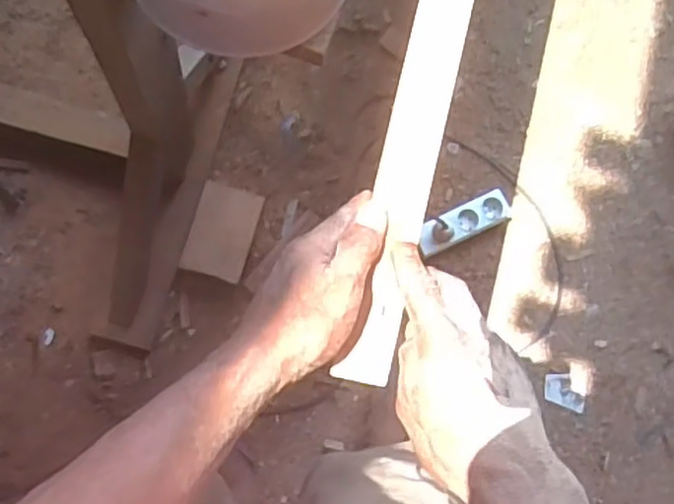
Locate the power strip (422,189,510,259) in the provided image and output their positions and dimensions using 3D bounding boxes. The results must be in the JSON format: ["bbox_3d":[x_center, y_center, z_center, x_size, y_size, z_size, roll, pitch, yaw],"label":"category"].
[{"bbox_3d":[0.235,-0.054,1.279,0.187,0.054,0.063,-26,86,-8],"label":"power strip"}]

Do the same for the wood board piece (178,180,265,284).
[{"bbox_3d":[-0.198,-0.034,1.207,0.108,0.011,0.156,18,89,-21],"label":"wood board piece"}]

